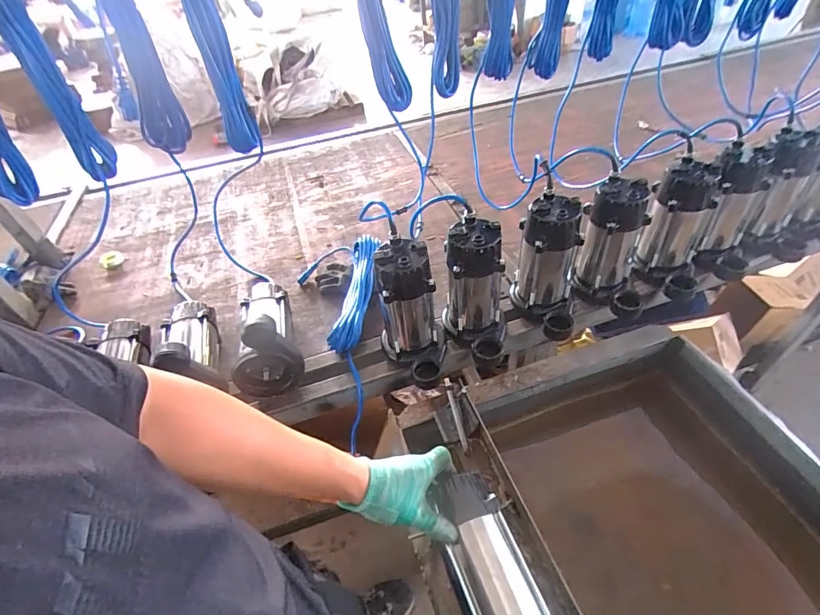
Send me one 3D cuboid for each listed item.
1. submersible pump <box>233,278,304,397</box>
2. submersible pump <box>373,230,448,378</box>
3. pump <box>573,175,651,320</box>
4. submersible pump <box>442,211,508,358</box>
[{"bbox_3d":[-0.268,0.029,0.805,0.117,0.157,0.236,-10,44,-3],"label":"submersible pump"},{"bbox_3d":[0.003,0.012,0.726,0.113,0.240,0.132,-14,45,-6],"label":"submersible pump"},{"bbox_3d":[0.378,-0.109,0.776,0.118,0.219,0.119,5,46,13],"label":"pump"},{"bbox_3d":[0.116,-0.025,0.738,0.114,0.231,0.137,-2,45,6],"label":"submersible pump"}]

